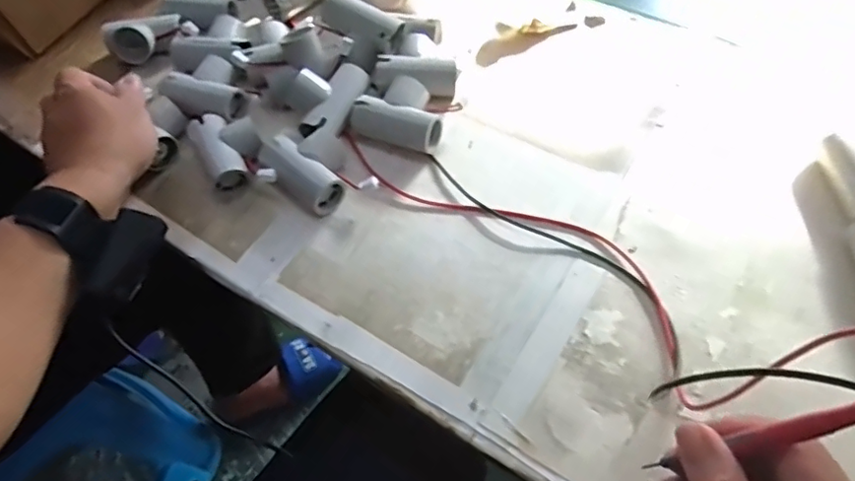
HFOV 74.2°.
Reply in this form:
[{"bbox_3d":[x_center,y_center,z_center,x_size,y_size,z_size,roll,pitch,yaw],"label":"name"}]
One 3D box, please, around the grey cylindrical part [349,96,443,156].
[{"bbox_3d":[-0.027,-0.100,0.486,0.078,0.030,0.027,16,59,15],"label":"grey cylindrical part"}]

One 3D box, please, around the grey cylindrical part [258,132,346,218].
[{"bbox_3d":[-0.104,-0.056,0.462,0.074,0.032,0.032,36,66,25],"label":"grey cylindrical part"}]

